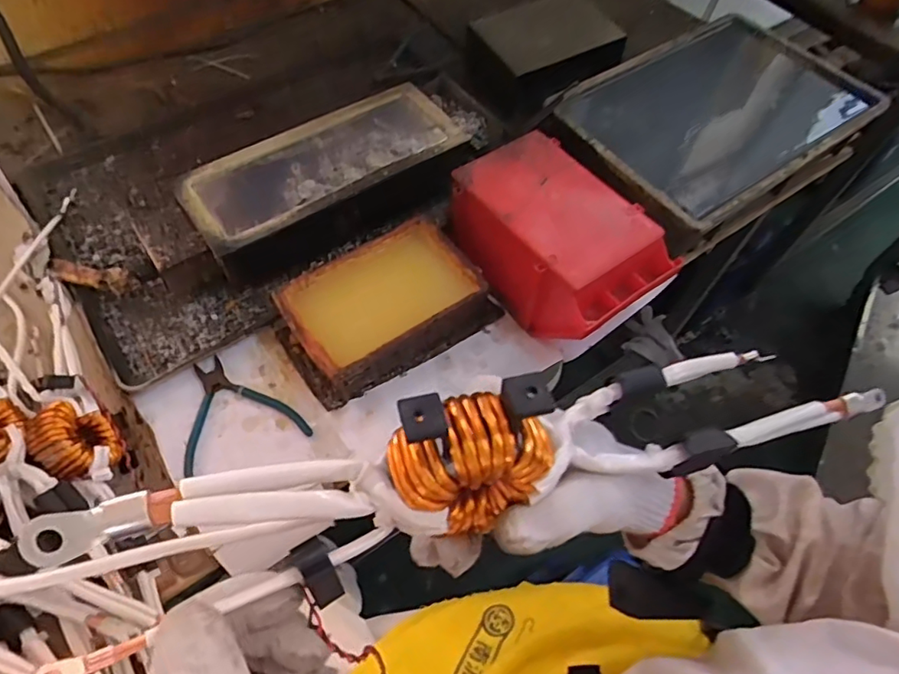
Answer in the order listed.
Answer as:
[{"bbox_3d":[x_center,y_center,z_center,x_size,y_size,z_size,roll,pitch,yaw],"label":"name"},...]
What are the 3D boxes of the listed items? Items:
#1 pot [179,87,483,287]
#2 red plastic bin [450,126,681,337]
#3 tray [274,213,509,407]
[{"bbox_3d":[-0.148,-0.202,0.709,0.352,0.088,0.151,-30,65,-19],"label":"pot"},{"bbox_3d":[0.117,-0.112,0.630,0.152,0.108,0.229,-32,65,-20],"label":"red plastic bin"},{"bbox_3d":[-0.074,-0.033,0.622,0.220,0.070,0.138,-33,66,-20],"label":"tray"}]

